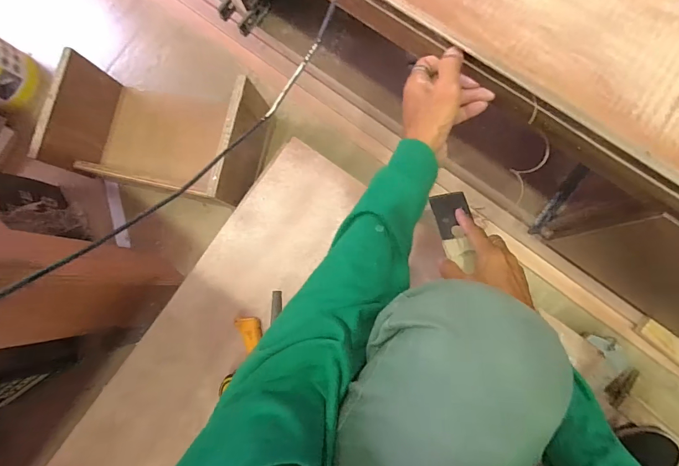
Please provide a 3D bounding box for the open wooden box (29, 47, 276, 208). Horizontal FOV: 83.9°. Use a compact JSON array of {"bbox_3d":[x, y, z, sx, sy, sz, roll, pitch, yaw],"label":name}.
[{"bbox_3d":[-0.385,-0.216,0.800,0.423,0.182,0.233,14,85,8],"label":"open wooden box"}]

